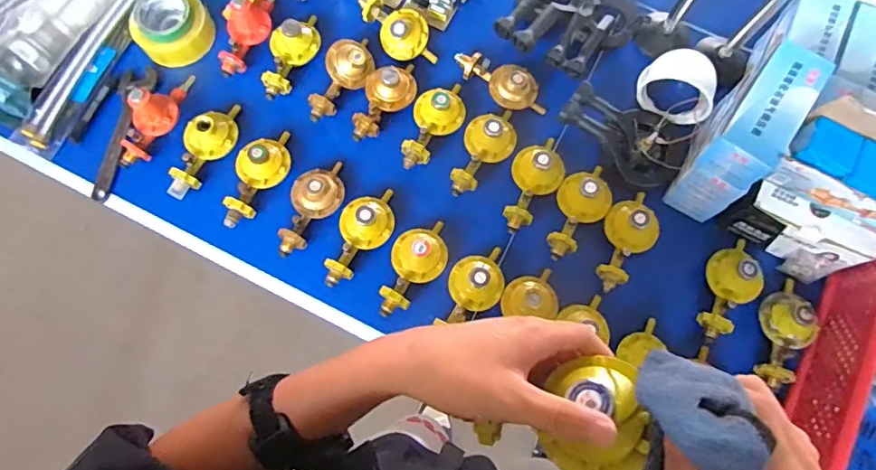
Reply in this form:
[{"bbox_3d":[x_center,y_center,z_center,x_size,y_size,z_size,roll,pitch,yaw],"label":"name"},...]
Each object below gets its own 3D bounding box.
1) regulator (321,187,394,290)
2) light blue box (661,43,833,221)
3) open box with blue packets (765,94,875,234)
[{"bbox_3d":[-0.119,-0.001,0.820,0.083,0.049,0.177,19,74,5],"label":"regulator"},{"bbox_3d":[0.438,-0.137,0.779,0.083,0.224,0.191,33,75,9],"label":"light blue box"},{"bbox_3d":[0.568,-0.089,0.702,0.213,0.123,0.101,25,74,7],"label":"open box with blue packets"}]

